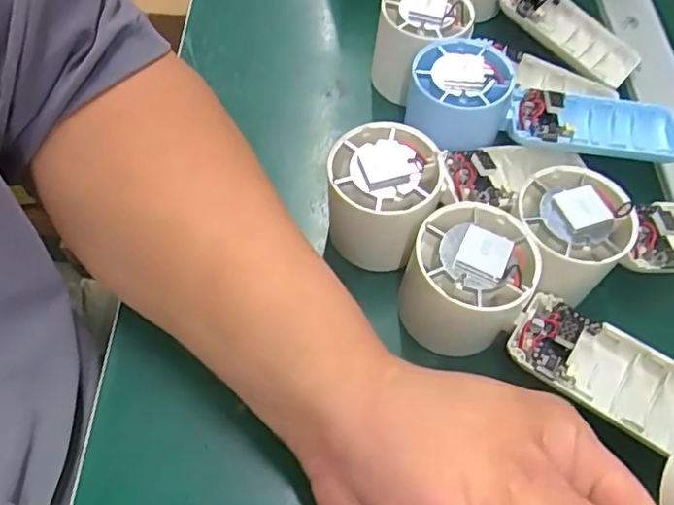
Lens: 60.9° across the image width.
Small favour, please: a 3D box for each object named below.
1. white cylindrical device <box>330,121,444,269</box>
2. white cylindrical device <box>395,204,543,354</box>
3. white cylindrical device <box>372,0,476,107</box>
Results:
[{"bbox_3d":[0.020,-0.026,0.284,0.050,0.055,0.050,2,58,-4],"label":"white cylindrical device"},{"bbox_3d":[0.060,0.013,0.266,0.052,0.059,0.046,26,59,11],"label":"white cylindrical device"},{"bbox_3d":[0.050,-0.124,0.347,0.056,0.058,0.054,-11,59,-11],"label":"white cylindrical device"}]

